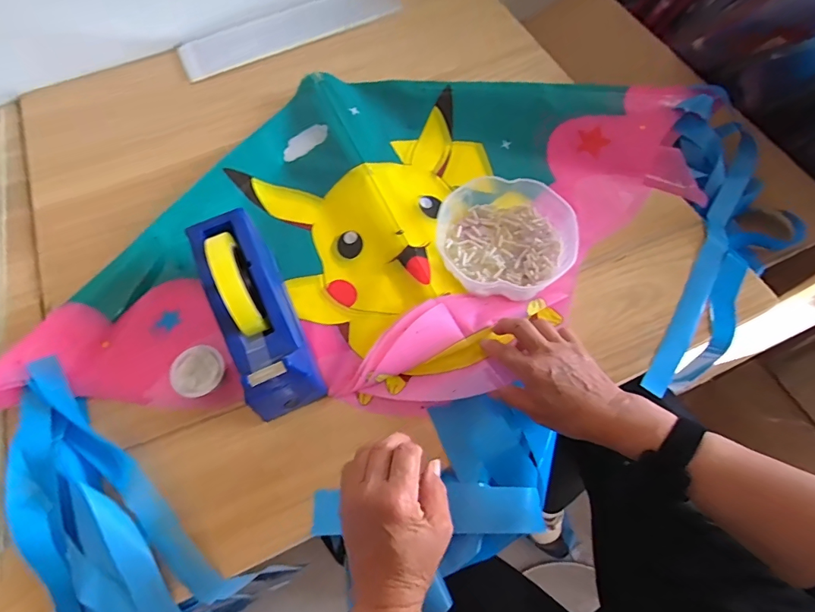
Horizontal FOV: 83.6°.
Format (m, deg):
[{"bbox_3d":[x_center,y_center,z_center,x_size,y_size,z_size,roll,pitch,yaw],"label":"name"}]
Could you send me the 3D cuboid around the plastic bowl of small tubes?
[{"bbox_3d":[0.115,-0.084,0.534,0.149,0.048,0.154,-1,63,2],"label":"plastic bowl of small tubes"}]

